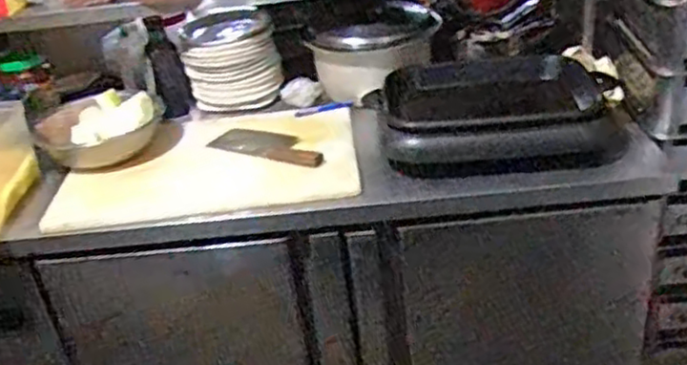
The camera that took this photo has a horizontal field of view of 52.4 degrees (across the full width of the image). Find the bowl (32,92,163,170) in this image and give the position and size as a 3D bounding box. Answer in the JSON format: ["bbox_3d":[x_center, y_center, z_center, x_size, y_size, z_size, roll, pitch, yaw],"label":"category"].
[{"bbox_3d":[-0.519,-0.123,1.485,0.245,0.085,0.245,-17,32,-16],"label":"bowl"}]

